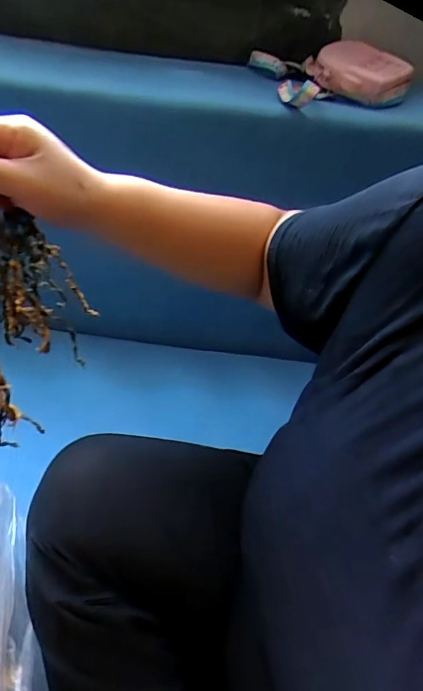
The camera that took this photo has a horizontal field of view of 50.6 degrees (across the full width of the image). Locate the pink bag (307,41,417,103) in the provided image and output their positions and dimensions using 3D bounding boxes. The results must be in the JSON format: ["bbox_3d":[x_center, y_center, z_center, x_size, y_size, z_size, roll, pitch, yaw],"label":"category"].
[{"bbox_3d":[0.199,-0.376,0.613,0.096,0.044,0.123,-24,55,-26],"label":"pink bag"}]

